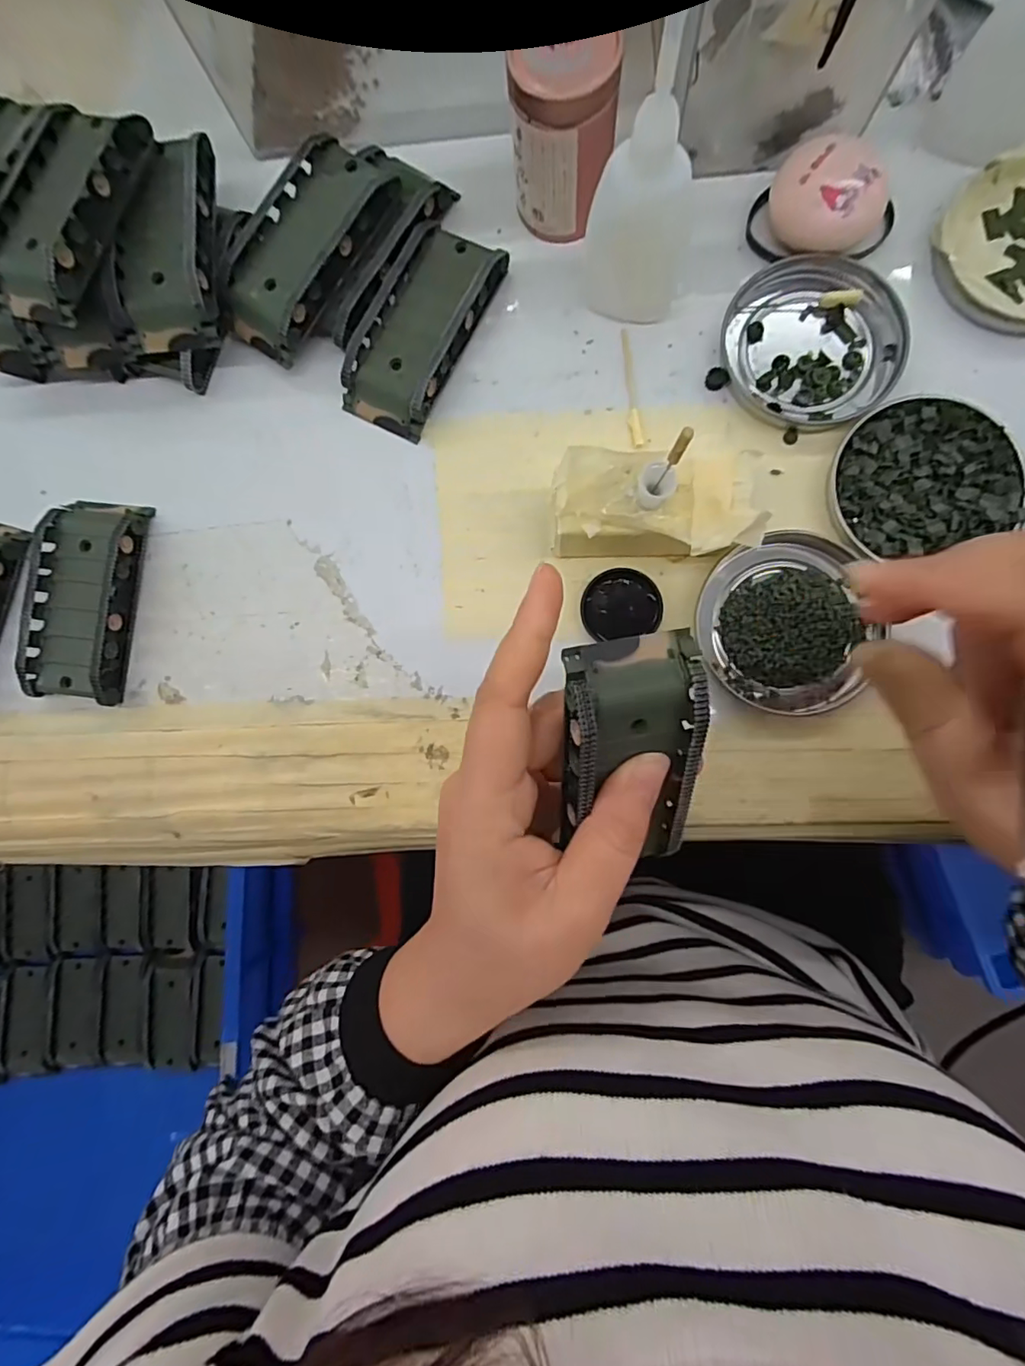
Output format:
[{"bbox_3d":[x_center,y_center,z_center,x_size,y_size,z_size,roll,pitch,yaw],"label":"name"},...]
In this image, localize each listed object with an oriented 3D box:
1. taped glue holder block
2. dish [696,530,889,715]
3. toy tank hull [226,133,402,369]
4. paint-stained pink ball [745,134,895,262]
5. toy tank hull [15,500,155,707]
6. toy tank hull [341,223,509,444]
[{"bbox_3d":[0.059,-0.074,0.237,0.081,0.044,0.047,-6,86,4],"label":"taped glue holder block"},{"bbox_3d":[0.119,-0.026,0.244,0.068,0.011,0.078,-15,86,3],"label":"dish"},{"bbox_3d":[-0.097,-0.205,0.264,0.048,0.024,0.095,35,90,5],"label":"toy tank hull"},{"bbox_3d":[0.141,-0.214,0.250,0.055,0.023,0.043,39,89,6],"label":"paint-stained pink ball"},{"bbox_3d":[-0.208,-0.042,0.268,0.044,0.017,0.096,6,87,4],"label":"toy tank hull"},{"bbox_3d":[-0.044,-0.170,0.265,0.045,0.018,0.097,28,89,5],"label":"toy tank hull"}]

